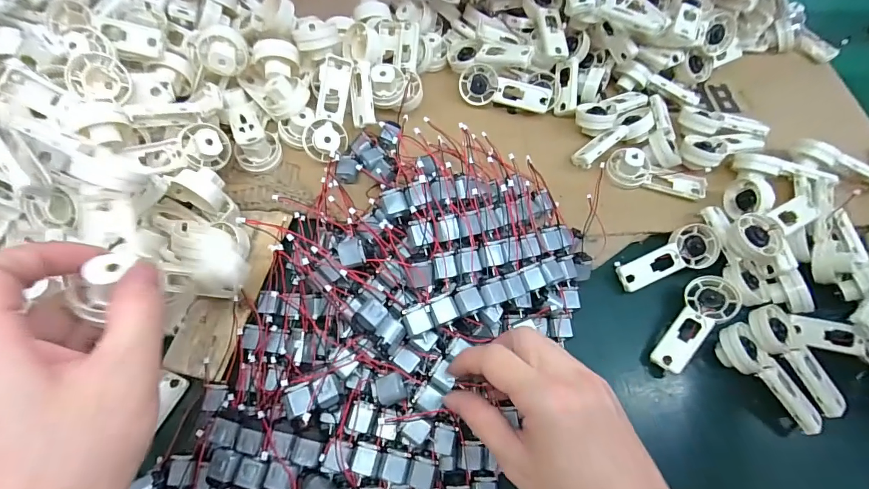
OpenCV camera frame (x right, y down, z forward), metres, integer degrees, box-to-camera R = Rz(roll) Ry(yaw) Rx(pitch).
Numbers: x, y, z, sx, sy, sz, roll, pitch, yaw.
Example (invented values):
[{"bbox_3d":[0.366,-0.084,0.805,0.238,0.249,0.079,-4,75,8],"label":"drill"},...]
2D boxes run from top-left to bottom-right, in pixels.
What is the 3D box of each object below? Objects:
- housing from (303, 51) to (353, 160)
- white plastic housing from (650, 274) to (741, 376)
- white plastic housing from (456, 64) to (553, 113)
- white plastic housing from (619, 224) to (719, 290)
[{"bbox_3d":[-0.095,-0.122,0.372,0.034,0.024,0.092,7,84,0],"label":"housing"},{"bbox_3d":[0.218,0.068,0.345,0.091,0.016,0.036,-44,48,-11],"label":"white plastic housing"},{"bbox_3d":[0.077,-0.161,0.429,0.098,0.038,0.024,14,26,8],"label":"white plastic housing"},{"bbox_3d":[0.210,0.014,0.367,0.091,0.022,0.037,-23,68,-13],"label":"white plastic housing"}]

